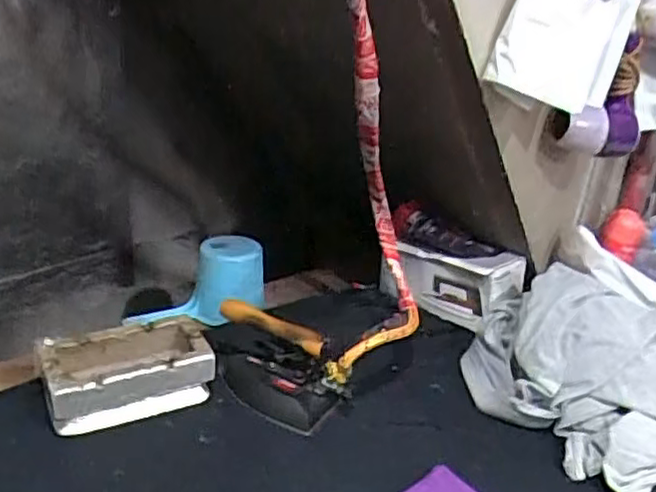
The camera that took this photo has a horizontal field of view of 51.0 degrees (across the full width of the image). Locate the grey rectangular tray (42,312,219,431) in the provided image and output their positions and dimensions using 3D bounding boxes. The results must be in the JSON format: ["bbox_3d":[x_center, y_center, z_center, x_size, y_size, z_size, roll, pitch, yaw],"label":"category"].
[{"bbox_3d":[-0.284,0.184,0.979,0.221,0.096,0.116,-8,27,-26],"label":"grey rectangular tray"}]

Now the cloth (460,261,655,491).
[{"bbox_3d":[0.373,0.167,1.008,0.325,0.157,0.294,21,29,33],"label":"cloth"}]

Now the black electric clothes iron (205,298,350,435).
[{"bbox_3d":[-0.082,0.169,1.000,0.230,0.132,0.101,16,26,23],"label":"black electric clothes iron"}]

